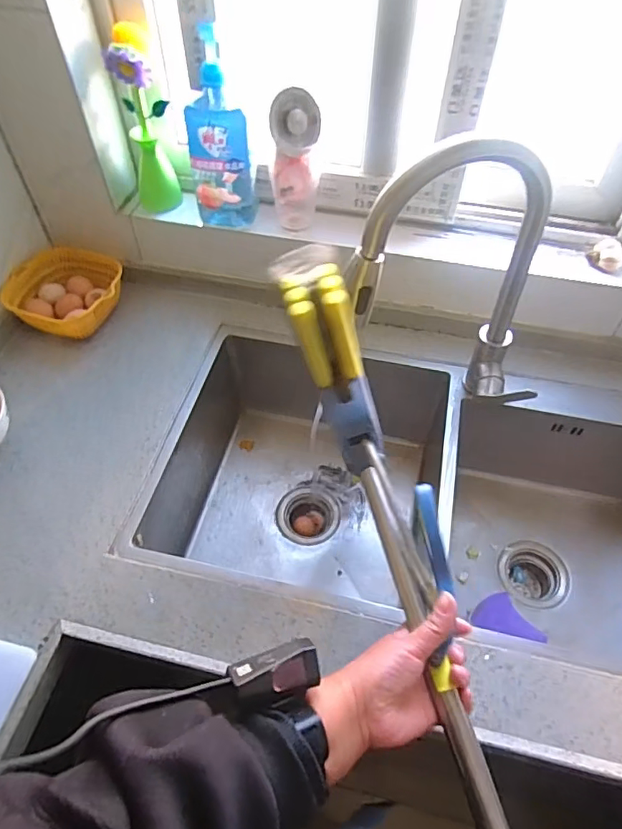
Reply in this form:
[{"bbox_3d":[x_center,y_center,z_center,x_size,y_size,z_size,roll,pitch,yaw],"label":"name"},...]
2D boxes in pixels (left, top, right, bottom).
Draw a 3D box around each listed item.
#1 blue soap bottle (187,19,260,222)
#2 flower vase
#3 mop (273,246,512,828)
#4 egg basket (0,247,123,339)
[{"bbox_3d":[-0.133,-0.390,0.763,0.090,0.240,0.066,-13,55,-8],"label":"blue soap bottle"},{"bbox_3d":[-0.248,-0.433,0.798,0.065,0.235,0.075,2,54,2],"label":"flower vase"},{"bbox_3d":[0.097,0.167,0.459,0.082,0.135,0.674,-15,73,-10],"label":"mop"},{"bbox_3d":[-0.396,-0.197,0.879,0.166,0.074,0.161,16,56,12],"label":"egg basket"}]

